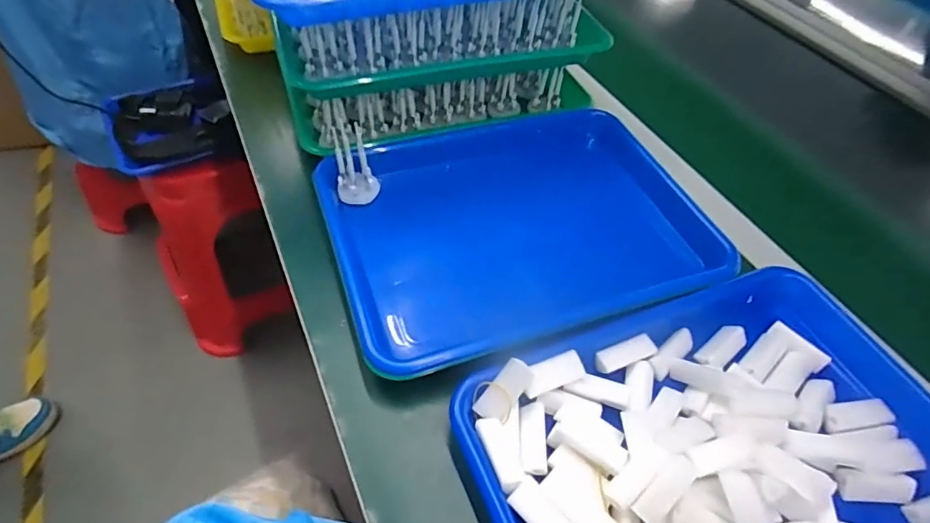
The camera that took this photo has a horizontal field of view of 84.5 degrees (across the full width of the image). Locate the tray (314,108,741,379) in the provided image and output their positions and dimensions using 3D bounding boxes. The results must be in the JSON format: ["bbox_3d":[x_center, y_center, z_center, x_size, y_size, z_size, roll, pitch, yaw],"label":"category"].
[{"bbox_3d":[0.041,-0.036,0.486,0.324,0.063,0.245,-15,54,-18],"label":"tray"}]

